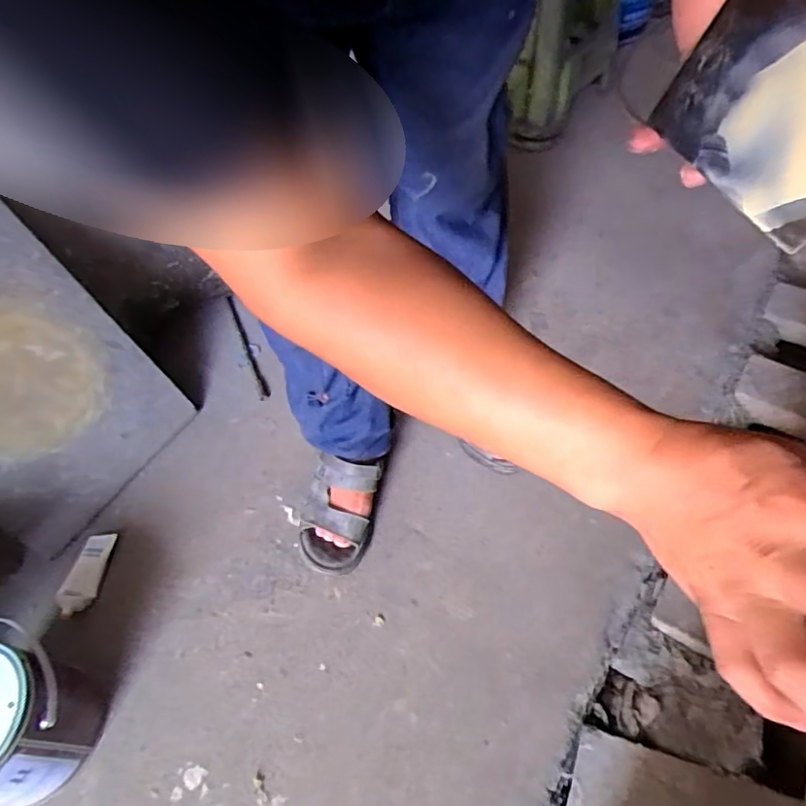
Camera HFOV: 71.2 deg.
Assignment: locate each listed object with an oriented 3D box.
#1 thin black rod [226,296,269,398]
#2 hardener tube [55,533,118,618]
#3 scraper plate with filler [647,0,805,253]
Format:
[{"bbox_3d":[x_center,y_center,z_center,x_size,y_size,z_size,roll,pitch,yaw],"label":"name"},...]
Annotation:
[{"bbox_3d":[-0.300,-0.117,1.084,0.016,0.014,0.281,-21,57,-11],"label":"thin black rod"},{"bbox_3d":[-0.453,0.241,0.803,0.042,0.031,0.119,3,55,5],"label":"hardener tube"},{"bbox_3d":[0.150,-0.122,0.225,0.005,0.072,0.133,11,43,-20],"label":"scraper plate with filler"}]

